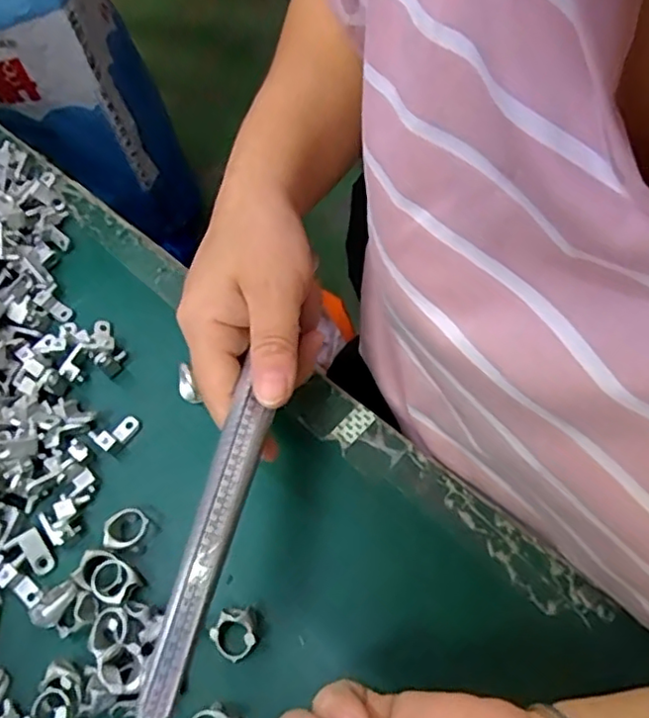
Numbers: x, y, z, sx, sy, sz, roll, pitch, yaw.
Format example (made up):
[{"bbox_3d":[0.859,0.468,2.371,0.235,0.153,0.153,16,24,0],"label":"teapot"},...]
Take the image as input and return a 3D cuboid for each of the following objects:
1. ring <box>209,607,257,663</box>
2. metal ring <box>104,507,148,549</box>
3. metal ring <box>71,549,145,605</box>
[{"bbox_3d":[-0.041,0.126,0.292,0.022,0.012,0.021,-2,63,3],"label":"ring"},{"bbox_3d":[-0.101,0.086,0.319,0.020,0.010,0.023,20,66,14],"label":"metal ring"},{"bbox_3d":[-0.105,0.106,0.305,0.031,0.010,0.020,23,67,15],"label":"metal ring"}]

